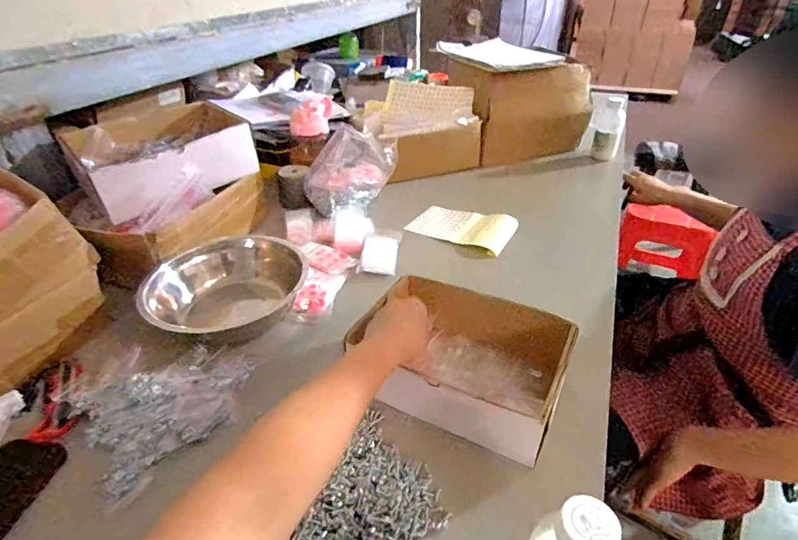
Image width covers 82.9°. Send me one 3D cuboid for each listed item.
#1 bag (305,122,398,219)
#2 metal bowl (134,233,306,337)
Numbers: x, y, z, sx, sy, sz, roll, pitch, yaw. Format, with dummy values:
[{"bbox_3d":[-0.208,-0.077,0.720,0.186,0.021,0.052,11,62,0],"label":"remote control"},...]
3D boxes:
[{"bbox_3d":[-0.099,-0.219,0.986,0.193,0.147,0.126,-24,42,-29],"label":"bag"},{"bbox_3d":[-0.281,0.022,0.730,0.232,0.079,0.239,-1,36,0],"label":"metal bowl"}]

